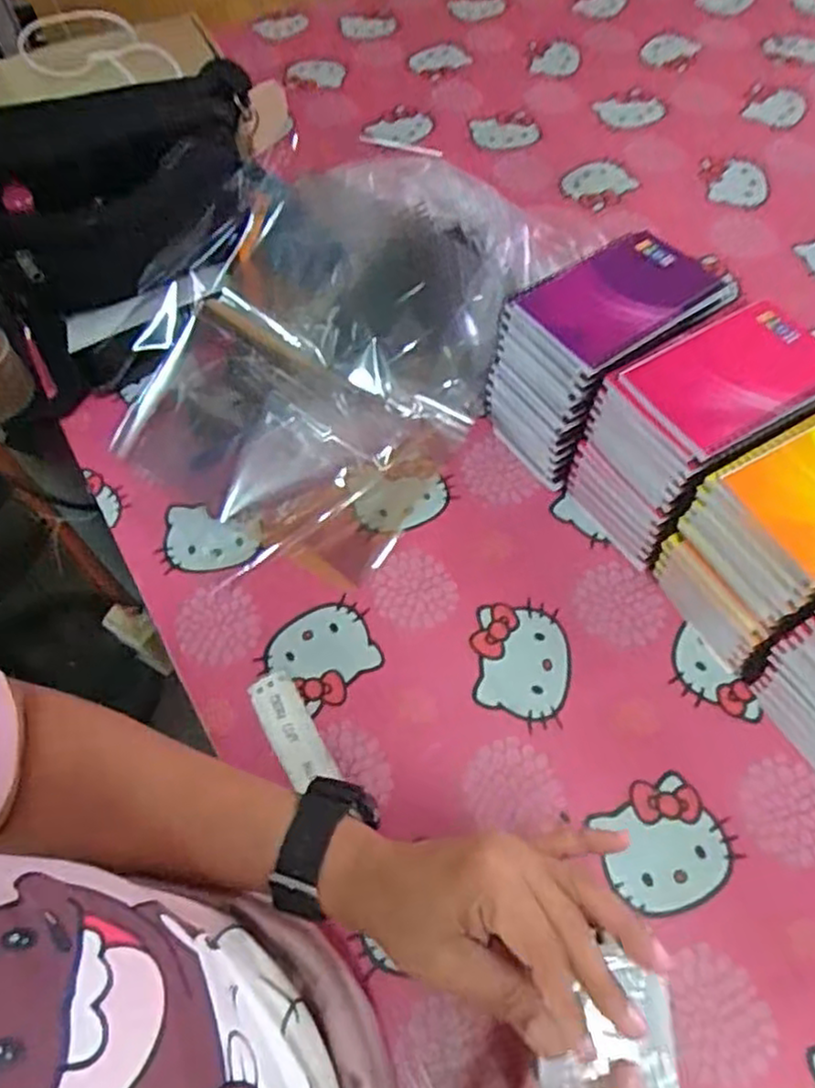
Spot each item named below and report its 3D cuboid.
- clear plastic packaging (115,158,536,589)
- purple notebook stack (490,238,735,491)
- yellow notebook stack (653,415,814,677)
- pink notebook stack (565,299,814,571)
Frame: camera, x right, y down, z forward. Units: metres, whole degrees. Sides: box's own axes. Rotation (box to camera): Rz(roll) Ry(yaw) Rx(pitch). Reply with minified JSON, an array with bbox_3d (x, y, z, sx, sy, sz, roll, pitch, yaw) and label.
[{"bbox_3d":[-0.069,-0.182,0.629,0.290,0.079,0.400,21,63,14],"label":"clear plastic packaging"},{"bbox_3d":[0.149,-0.143,0.562,0.141,0.135,0.100,-28,63,-13],"label":"purple notebook stack"},{"bbox_3d":[0.262,-0.007,0.476,0.135,0.136,0.089,-29,63,-13],"label":"yellow notebook stack"},{"bbox_3d":[0.213,-0.078,0.522,0.147,0.133,0.094,-28,63,-13],"label":"pink notebook stack"}]

